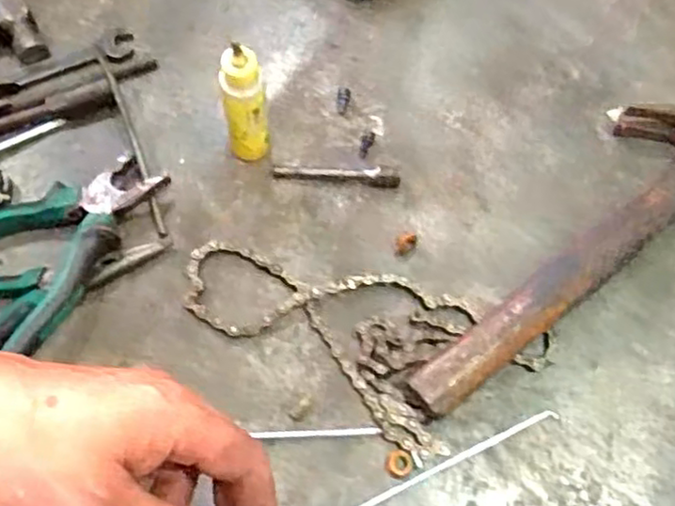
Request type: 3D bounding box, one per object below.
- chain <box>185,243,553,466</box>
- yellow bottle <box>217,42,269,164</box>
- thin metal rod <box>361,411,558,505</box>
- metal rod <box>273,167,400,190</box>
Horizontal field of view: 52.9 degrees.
[{"bbox_3d":[0.010,0.058,0.459,0.248,0.017,0.107,21,69,8],"label":"chain"},{"bbox_3d":[-0.065,-0.098,0.473,0.028,0.112,0.022,-11,68,-5],"label":"yellow bottle"},{"bbox_3d":[0.033,0.154,0.429,0.244,0.004,0.006,-24,70,-10],"label":"thin metal rod"},{"bbox_3d":[-0.001,-0.059,0.508,0.093,0.007,0.012,5,68,2],"label":"metal rod"}]

